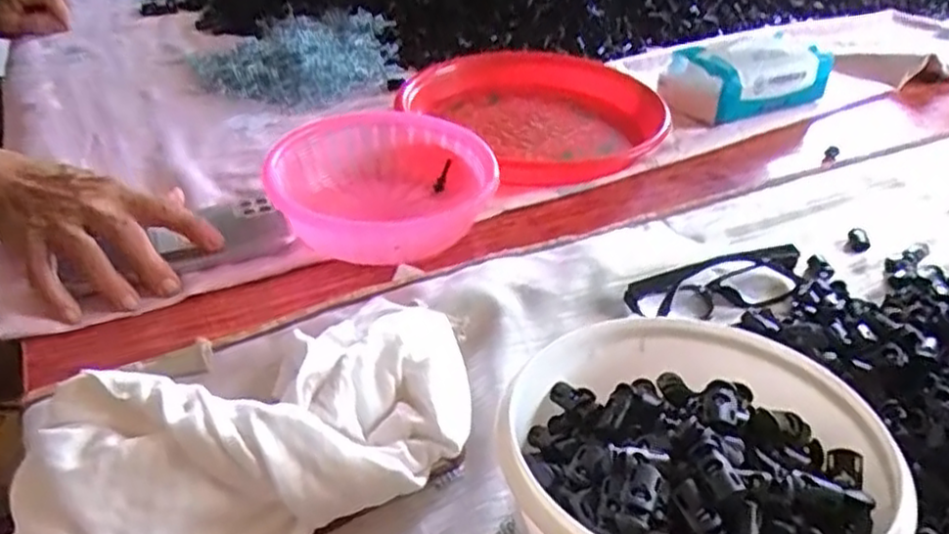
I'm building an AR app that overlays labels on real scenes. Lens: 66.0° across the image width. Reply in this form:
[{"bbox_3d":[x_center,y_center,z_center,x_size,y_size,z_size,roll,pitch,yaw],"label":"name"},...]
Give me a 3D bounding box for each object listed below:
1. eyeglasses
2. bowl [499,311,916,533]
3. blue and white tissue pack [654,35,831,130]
[{"bbox_3d":[0.167,0.009,0.496,0.138,0.029,0.040,-14,38,-20],"label":"eyeglasses"},{"bbox_3d":[0.091,0.093,0.334,0.161,0.087,0.177,1,36,-1],"label":"bowl"},{"bbox_3d":[0.276,-0.189,0.743,0.177,0.069,0.078,-9,37,-14],"label":"blue and white tissue pack"}]

